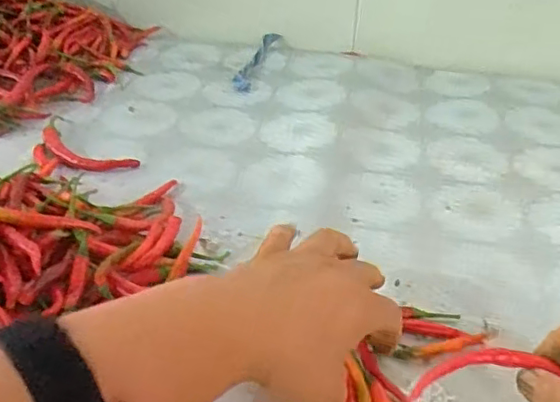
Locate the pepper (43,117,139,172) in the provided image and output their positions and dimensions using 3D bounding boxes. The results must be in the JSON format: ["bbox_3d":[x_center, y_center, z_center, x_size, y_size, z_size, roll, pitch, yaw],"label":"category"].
[{"bbox_3d":[-0.196,-0.053,0.556,0.134,0.008,0.052,27,43,30],"label":"pepper"}]

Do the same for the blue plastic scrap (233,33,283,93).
[{"bbox_3d":[-0.028,-0.175,0.720,0.023,0.018,0.147,10,37,11],"label":"blue plastic scrap"}]

